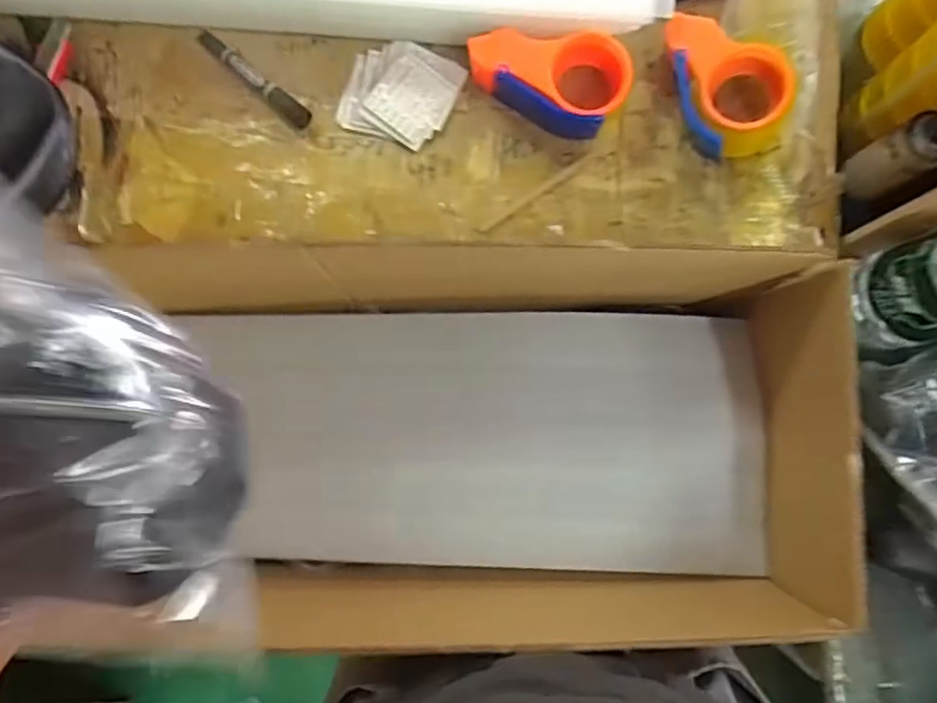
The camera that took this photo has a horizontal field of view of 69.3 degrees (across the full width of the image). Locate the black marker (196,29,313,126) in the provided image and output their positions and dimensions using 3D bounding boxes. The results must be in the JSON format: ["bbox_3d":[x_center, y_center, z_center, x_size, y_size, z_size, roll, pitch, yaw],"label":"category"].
[{"bbox_3d":[-0.220,-0.278,0.690,0.141,0.016,0.020,38,86,5],"label":"black marker"}]

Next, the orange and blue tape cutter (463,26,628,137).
[{"bbox_3d":[0.079,-0.273,0.667,0.158,0.059,0.081,21,85,3],"label":"orange and blue tape cutter"}]

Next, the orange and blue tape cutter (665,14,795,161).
[{"bbox_3d":[0.250,-0.257,0.649,0.103,0.056,0.138,-12,99,13],"label":"orange and blue tape cutter"}]

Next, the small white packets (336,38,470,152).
[{"bbox_3d":[-0.071,-0.267,0.698,0.110,0.014,0.104,23,85,3],"label":"small white packets"}]

